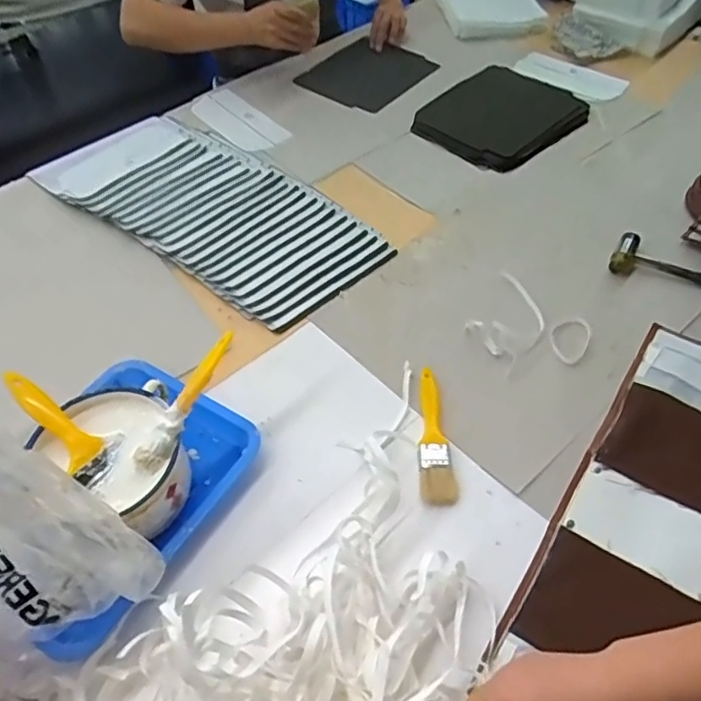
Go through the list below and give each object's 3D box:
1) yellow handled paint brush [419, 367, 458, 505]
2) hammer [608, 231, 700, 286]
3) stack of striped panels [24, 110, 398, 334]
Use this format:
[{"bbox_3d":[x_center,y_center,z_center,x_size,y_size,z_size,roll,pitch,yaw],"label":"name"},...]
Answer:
[{"bbox_3d":[0.094,0.092,0.678,0.036,0.013,0.176,-2,50,1],"label":"yellow handled paint brush"},{"bbox_3d":[0.489,-0.108,0.816,0.241,0.028,0.062,20,54,18],"label":"hammer"},{"bbox_3d":[-0.231,-0.238,0.952,0.581,0.029,0.276,33,58,27],"label":"stack of striped panels"}]

